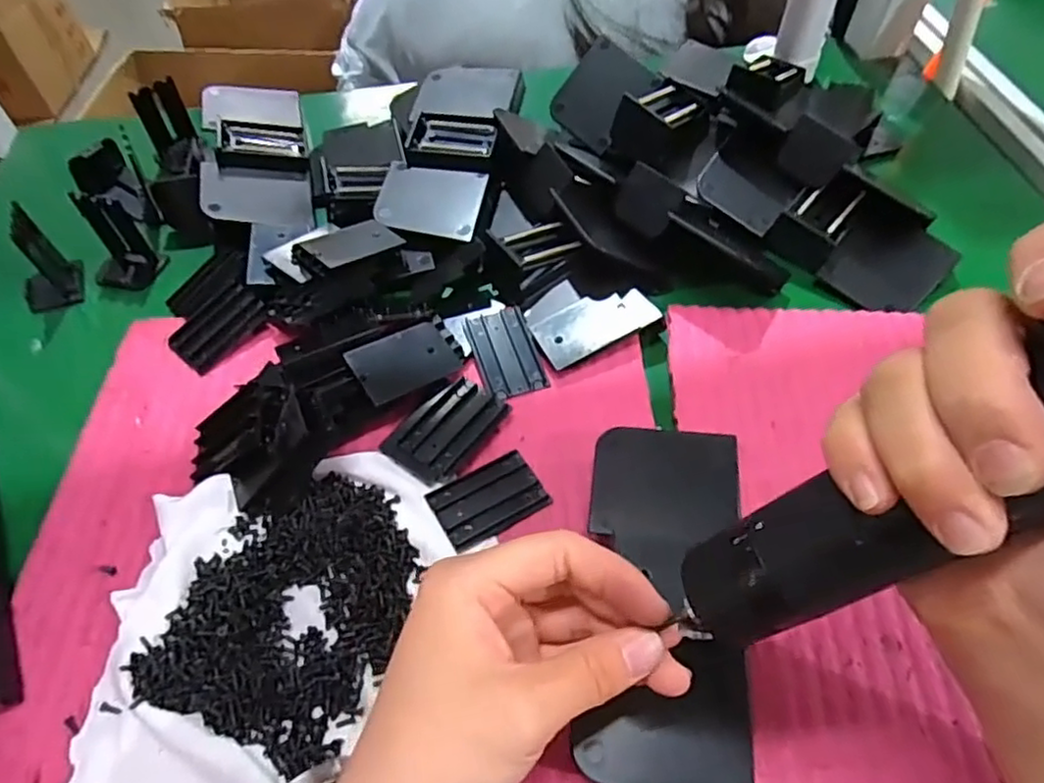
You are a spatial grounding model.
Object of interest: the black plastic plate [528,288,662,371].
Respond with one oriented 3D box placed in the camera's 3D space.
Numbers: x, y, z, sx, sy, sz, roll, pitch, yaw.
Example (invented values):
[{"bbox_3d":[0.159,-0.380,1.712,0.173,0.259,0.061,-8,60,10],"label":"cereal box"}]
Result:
[{"bbox_3d":[0.043,-0.040,0.388,0.070,0.004,0.032,-27,74,-7],"label":"black plastic plate"}]

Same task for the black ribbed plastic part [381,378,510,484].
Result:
[{"bbox_3d":[-0.041,0.018,0.350,0.040,0.009,0.059,35,64,20],"label":"black ribbed plastic part"}]

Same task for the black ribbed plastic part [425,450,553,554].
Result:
[{"bbox_3d":[-0.017,0.053,0.333,0.054,0.005,0.036,-27,61,-16],"label":"black ribbed plastic part"}]

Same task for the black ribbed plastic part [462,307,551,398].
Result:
[{"bbox_3d":[-0.010,-0.024,0.379,0.035,0.005,0.054,-17,59,-10],"label":"black ribbed plastic part"}]

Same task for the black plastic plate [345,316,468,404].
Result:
[{"bbox_3d":[-0.061,-0.018,0.366,0.063,0.006,0.035,-31,77,-30],"label":"black plastic plate"}]

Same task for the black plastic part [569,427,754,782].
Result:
[{"bbox_3d":[0.061,0.090,0.291,0.066,0.019,0.154,8,48,1],"label":"black plastic part"}]

